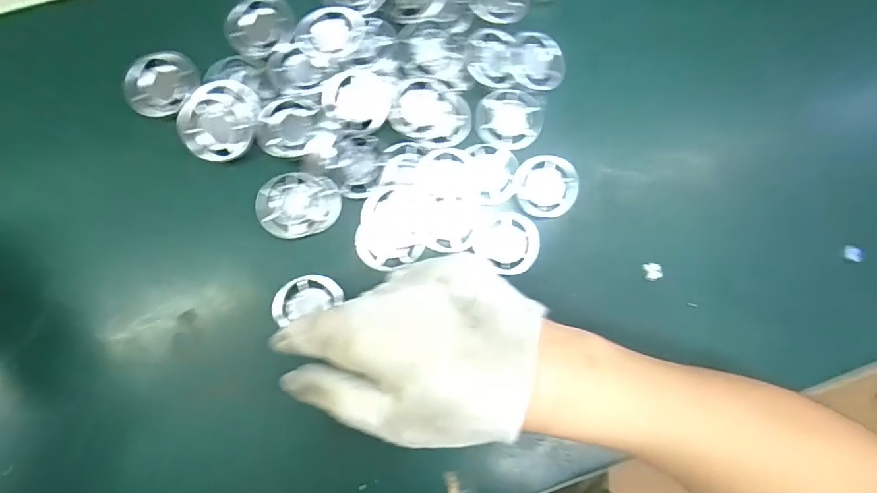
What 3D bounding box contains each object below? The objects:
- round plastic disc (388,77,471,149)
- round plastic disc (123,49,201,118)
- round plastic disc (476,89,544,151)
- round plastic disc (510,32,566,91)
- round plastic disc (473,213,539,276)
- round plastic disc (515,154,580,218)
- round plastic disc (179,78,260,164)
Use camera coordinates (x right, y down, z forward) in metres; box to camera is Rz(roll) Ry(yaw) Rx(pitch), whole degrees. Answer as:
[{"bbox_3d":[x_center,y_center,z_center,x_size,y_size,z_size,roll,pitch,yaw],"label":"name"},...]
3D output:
[{"bbox_3d":[-0.004,-0.086,0.307,0.050,0.010,0.040,17,84,-4],"label":"round plastic disc"},{"bbox_3d":[-0.175,-0.103,0.301,0.035,0.008,0.044,35,84,-2],"label":"round plastic disc"},{"bbox_3d":[0.047,-0.083,0.316,0.043,0.005,0.038,6,85,-5],"label":"round plastic disc"},{"bbox_3d":[0.066,-0.122,0.314,0.037,0.008,0.034,0,86,-5],"label":"round plastic disc"},{"bbox_3d":[0.046,-0.003,0.308,0.041,0.006,0.035,39,83,-1],"label":"round plastic disc"},{"bbox_3d":[0.071,-0.040,0.313,0.040,0.007,0.039,0,86,-5],"label":"round plastic disc"},{"bbox_3d":[-0.133,-0.077,0.295,0.042,0.015,0.049,31,84,-2],"label":"round plastic disc"}]

